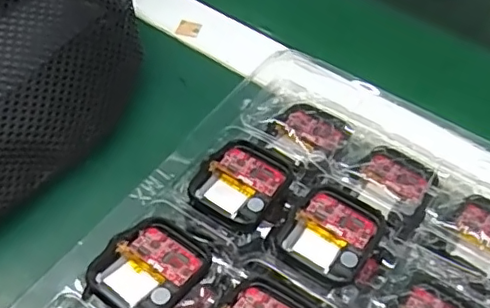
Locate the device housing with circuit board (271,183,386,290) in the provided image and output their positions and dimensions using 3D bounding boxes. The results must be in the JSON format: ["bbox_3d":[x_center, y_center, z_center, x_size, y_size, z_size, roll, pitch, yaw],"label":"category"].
[{"bbox_3d":[0.037,0.034,0.247,0.037,0.004,0.044,30,54,19],"label":"device housing with circuit board"}]

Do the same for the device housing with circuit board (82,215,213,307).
[{"bbox_3d":[-0.038,0.046,0.229,0.038,0.007,0.045,34,55,21],"label":"device housing with circuit board"}]

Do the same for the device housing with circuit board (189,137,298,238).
[{"bbox_3d":[-0.001,0.013,0.265,0.038,0.006,0.045,28,54,17],"label":"device housing with circuit board"}]

